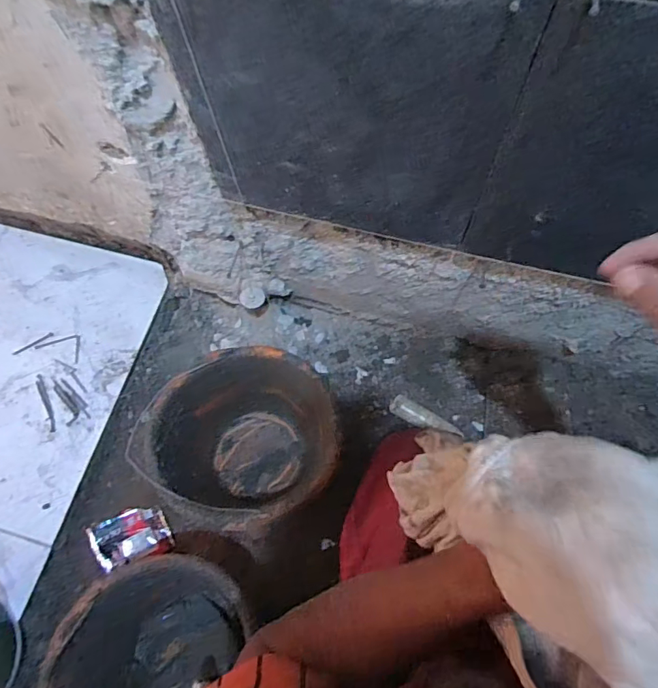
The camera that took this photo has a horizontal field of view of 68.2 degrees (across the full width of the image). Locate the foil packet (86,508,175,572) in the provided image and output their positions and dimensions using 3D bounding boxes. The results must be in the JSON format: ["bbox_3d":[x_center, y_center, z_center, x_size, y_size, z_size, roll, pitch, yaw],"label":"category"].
[{"bbox_3d":[-0.312,0.302,0.764,0.113,0.031,0.075,-18,70,-5],"label":"foil packet"}]

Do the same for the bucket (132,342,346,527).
[{"bbox_3d":[-0.113,0.149,0.742,0.253,0.204,0.237,1,70,3],"label":"bucket"}]

